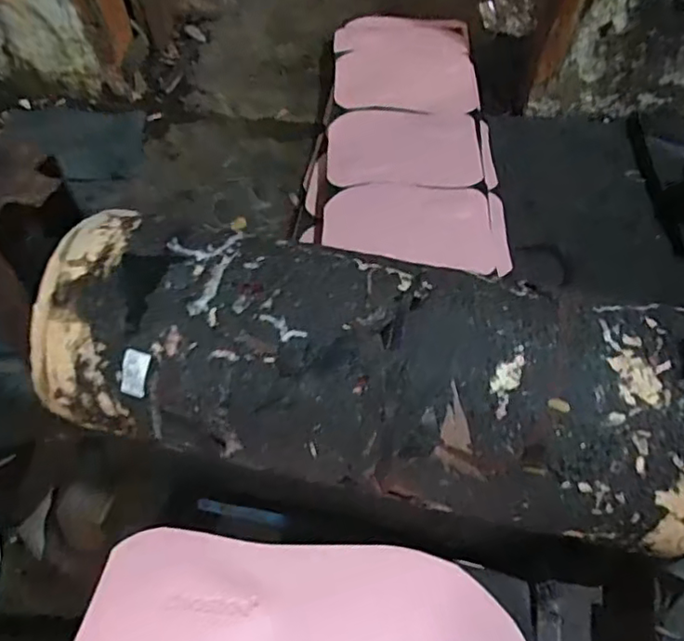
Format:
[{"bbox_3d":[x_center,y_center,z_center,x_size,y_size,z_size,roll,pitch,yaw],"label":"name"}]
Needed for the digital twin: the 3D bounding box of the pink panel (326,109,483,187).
[{"bbox_3d":[0.102,-0.283,0.968,0.245,0.009,0.163,2,59,-2],"label":"pink panel"}]

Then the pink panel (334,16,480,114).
[{"bbox_3d":[0.115,-0.486,1.121,0.250,0.050,0.329,3,56,-1],"label":"pink panel"}]

